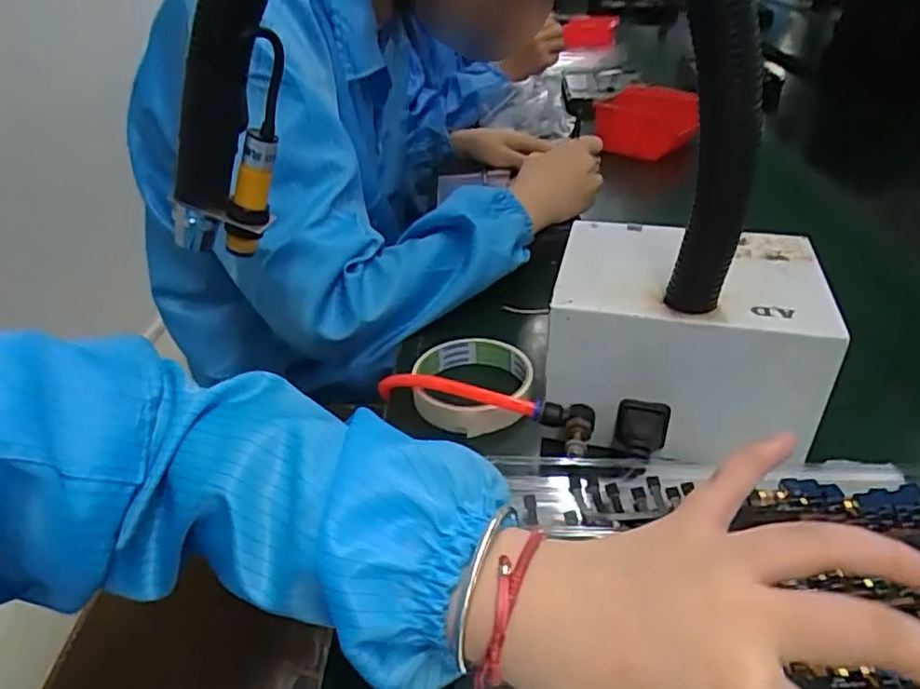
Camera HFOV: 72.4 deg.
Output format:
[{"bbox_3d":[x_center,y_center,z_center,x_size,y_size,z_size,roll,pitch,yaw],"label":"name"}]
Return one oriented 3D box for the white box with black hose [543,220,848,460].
[{"bbox_3d":[0.139,-0.013,0.398,0.153,0.094,0.125,9,41,14],"label":"white box with black hose"}]

